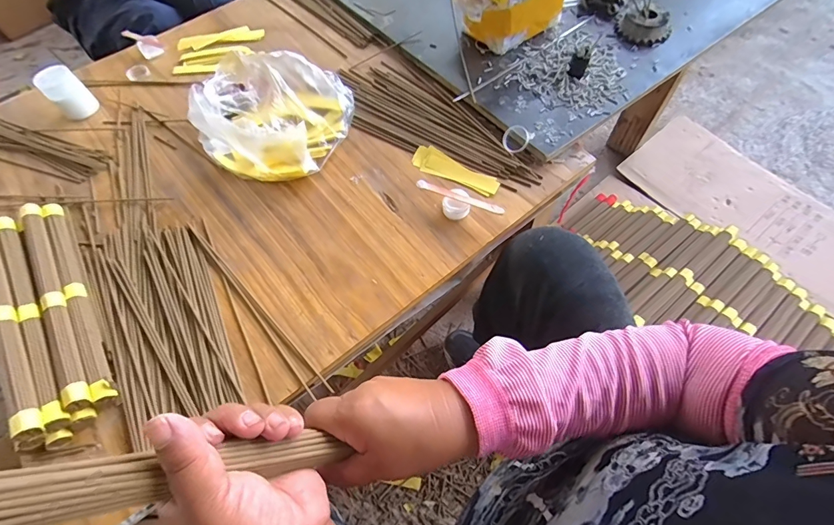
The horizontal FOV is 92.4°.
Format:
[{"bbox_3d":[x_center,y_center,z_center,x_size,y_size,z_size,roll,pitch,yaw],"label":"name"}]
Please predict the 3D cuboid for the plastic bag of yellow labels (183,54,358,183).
[{"bbox_3d":[-0.215,-0.230,0.600,0.216,0.095,0.223,2,62,4],"label":"plastic bag of yellow labels"}]

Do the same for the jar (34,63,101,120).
[{"bbox_3d":[-0.586,-0.284,0.671,0.053,0.068,0.056,40,70,21],"label":"jar"}]

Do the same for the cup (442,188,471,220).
[{"bbox_3d":[0.052,-0.078,0.542,0.034,0.026,0.032,-1,61,2],"label":"cup"}]

